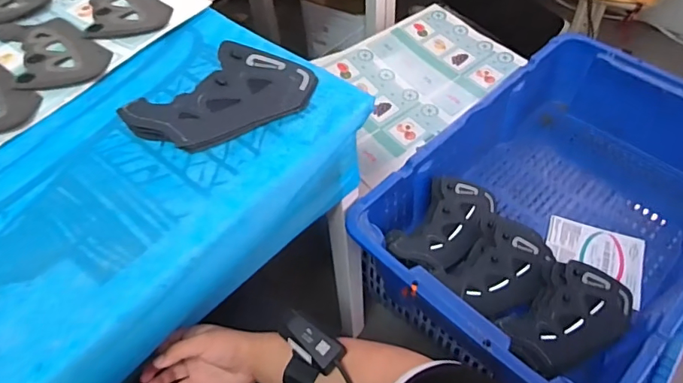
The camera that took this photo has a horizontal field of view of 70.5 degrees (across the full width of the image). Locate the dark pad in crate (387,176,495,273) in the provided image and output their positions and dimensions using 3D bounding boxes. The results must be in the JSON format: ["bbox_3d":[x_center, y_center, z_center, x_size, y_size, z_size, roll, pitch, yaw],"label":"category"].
[{"bbox_3d":[0.174,0.049,0.795,0.112,0.060,0.218,34,62,25],"label":"dark pad in crate"}]

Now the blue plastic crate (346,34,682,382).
[{"bbox_3d":[0.394,0.039,0.810,0.452,0.198,0.633,37,63,27],"label":"blue plastic crate"}]

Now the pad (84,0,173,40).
[{"bbox_3d":[-0.340,-0.285,0.740,0.120,0.008,0.189,-25,52,-17],"label":"pad"}]

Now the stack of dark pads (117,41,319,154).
[{"bbox_3d":[-0.142,-0.115,0.581,0.227,0.038,0.115,-24,54,-15],"label":"stack of dark pads"}]

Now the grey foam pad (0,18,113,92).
[{"bbox_3d":[-0.415,-0.199,0.676,0.223,0.005,0.112,35,62,27],"label":"grey foam pad"}]

